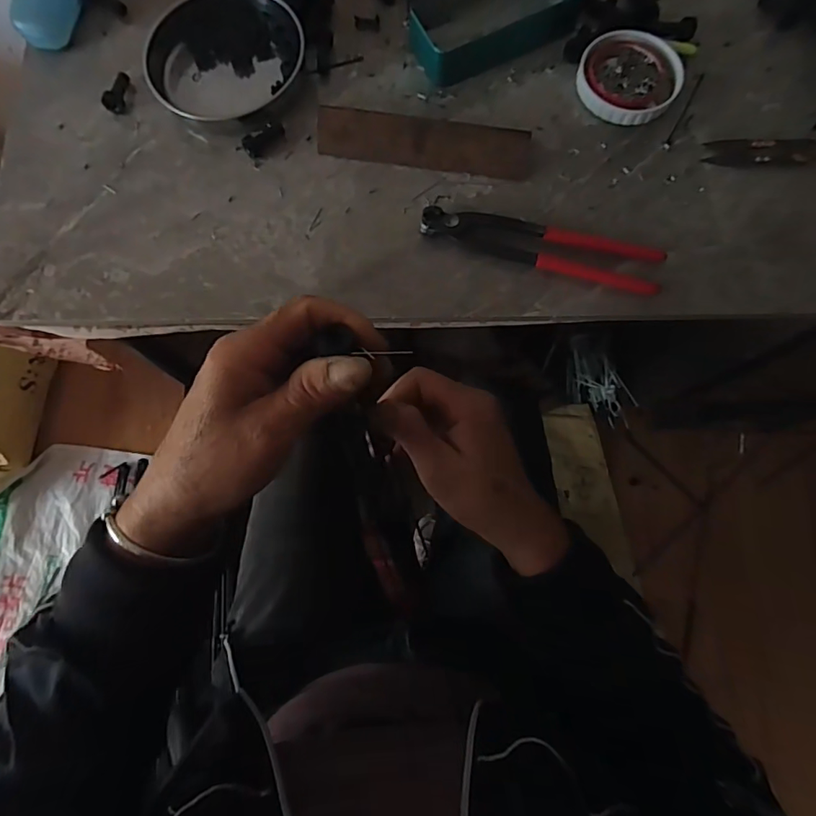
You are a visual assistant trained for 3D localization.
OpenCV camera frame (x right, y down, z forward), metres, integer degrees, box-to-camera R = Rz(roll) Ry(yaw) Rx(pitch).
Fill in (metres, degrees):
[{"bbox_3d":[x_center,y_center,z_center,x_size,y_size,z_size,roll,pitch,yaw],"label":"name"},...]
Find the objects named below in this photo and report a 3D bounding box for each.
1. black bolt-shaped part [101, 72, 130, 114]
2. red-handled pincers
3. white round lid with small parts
[{"bbox_3d":[-0.265,-0.289,0.454,0.017,0.012,0.041,1,77,1],"label":"black bolt-shaped part"},{"bbox_3d":[0.109,-0.135,0.409,0.196,0.017,0.043,14,77,4],"label":"red-handled pincers"},{"bbox_3d":[0.199,-0.297,0.449,0.087,0.011,0.088,0,77,1],"label":"white round lid with small parts"}]

